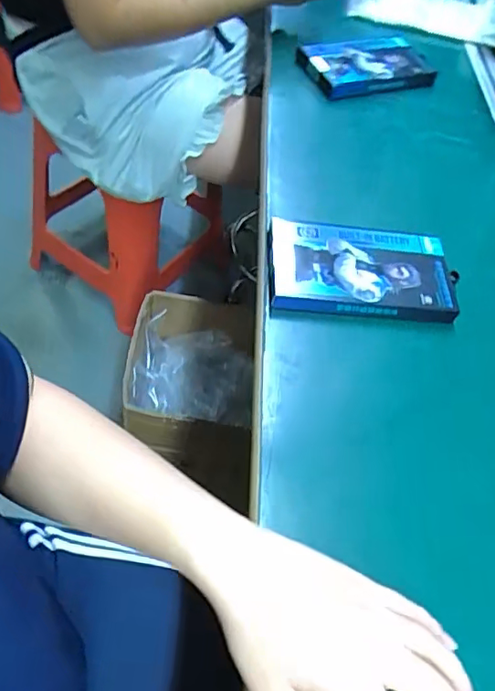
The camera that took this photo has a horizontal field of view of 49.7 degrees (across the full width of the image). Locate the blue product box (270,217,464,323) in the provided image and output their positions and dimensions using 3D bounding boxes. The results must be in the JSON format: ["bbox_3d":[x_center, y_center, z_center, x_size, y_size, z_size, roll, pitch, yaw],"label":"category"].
[{"bbox_3d":[0.104,-0.068,0.492,0.168,0.029,0.098,5,55,-7],"label":"blue product box"}]

